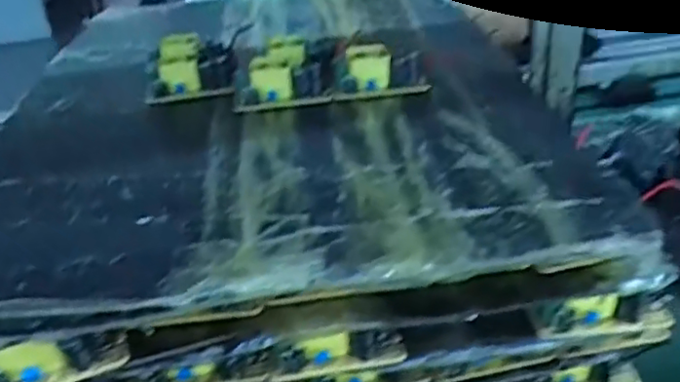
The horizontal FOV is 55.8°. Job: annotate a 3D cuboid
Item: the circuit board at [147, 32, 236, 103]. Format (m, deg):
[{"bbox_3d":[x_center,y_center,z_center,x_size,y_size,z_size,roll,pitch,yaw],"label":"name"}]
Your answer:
[{"bbox_3d":[-0.106,-0.092,0.468,0.058,0.027,0.063,-7,31,-2],"label":"circuit board"}]

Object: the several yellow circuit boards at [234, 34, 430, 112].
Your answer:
[{"bbox_3d":[-0.007,-0.085,0.442,0.121,0.027,0.063,-5,31,2],"label":"several yellow circuit boards"}]

